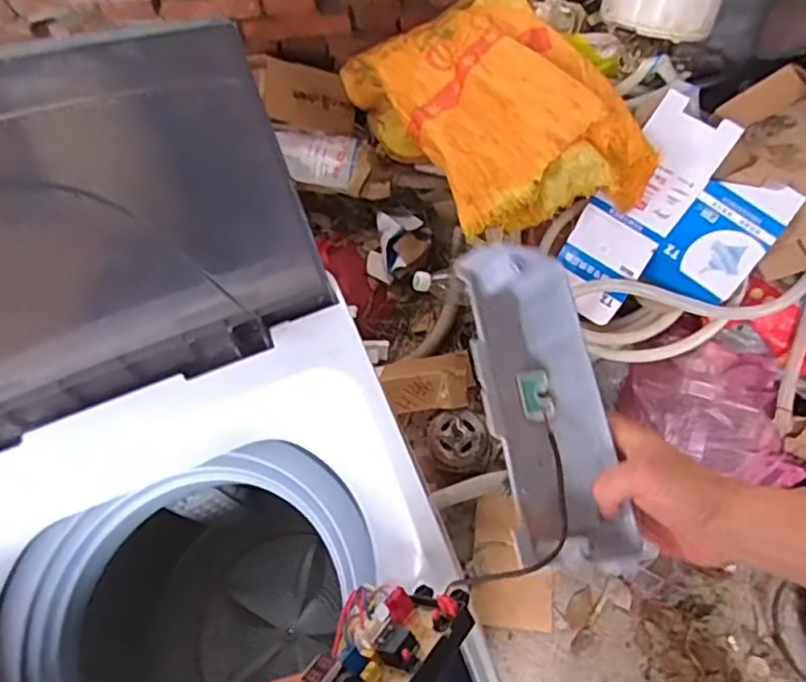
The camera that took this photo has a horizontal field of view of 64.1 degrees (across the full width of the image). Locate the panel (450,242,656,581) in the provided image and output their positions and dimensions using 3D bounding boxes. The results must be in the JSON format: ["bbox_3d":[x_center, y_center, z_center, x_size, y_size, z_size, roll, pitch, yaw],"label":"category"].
[{"bbox_3d":[0.109,0.045,0.497,0.094,0.051,0.253,-10,71,-2],"label":"panel"}]

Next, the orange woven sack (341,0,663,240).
[{"bbox_3d":[0.131,-0.419,1.167,0.373,0.156,0.603,-45,66,26],"label":"orange woven sack"}]

